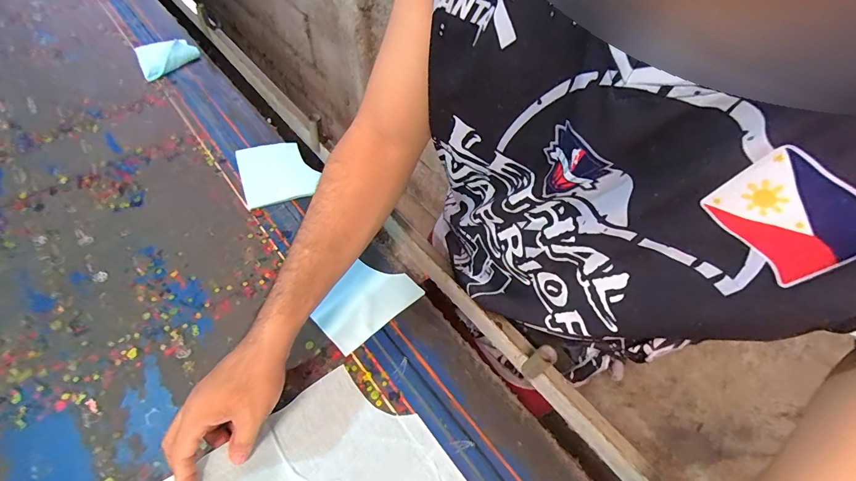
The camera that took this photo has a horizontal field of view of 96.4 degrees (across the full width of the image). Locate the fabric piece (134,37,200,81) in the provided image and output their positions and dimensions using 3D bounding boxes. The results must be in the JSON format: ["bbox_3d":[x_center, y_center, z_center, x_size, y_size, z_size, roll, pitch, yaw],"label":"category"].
[{"bbox_3d":[-0.566,-0.405,0.834,0.116,0.019,0.133,-27,61,-20],"label":"fabric piece"}]

